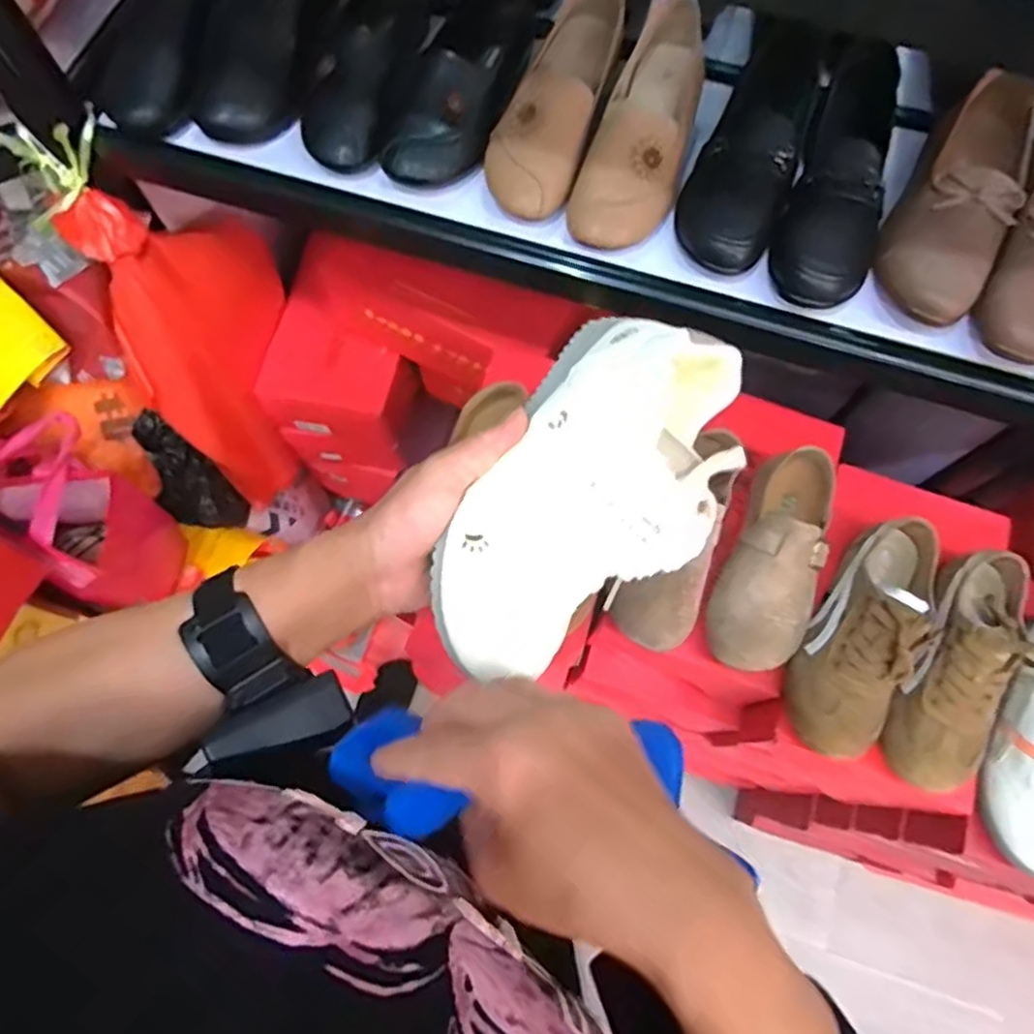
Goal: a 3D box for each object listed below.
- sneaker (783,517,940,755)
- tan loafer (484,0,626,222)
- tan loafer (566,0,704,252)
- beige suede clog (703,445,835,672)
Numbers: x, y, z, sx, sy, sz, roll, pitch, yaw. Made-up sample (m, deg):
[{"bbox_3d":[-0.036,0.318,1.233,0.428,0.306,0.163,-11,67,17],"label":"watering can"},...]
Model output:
[{"bbox_3d":[0.328,0.104,0.619,0.088,0.071,0.227,33,74,10],"label":"sneaker"},{"bbox_3d":[0.037,-0.381,0.609,0.079,0.068,0.216,19,72,6],"label":"tan loafer"},{"bbox_3d":[0.115,-0.341,0.594,0.082,0.080,0.203,20,72,7],"label":"tan loafer"},{"bbox_3d":[0.251,0.035,0.640,0.089,0.068,0.215,22,72,7],"label":"beige suede clog"}]

